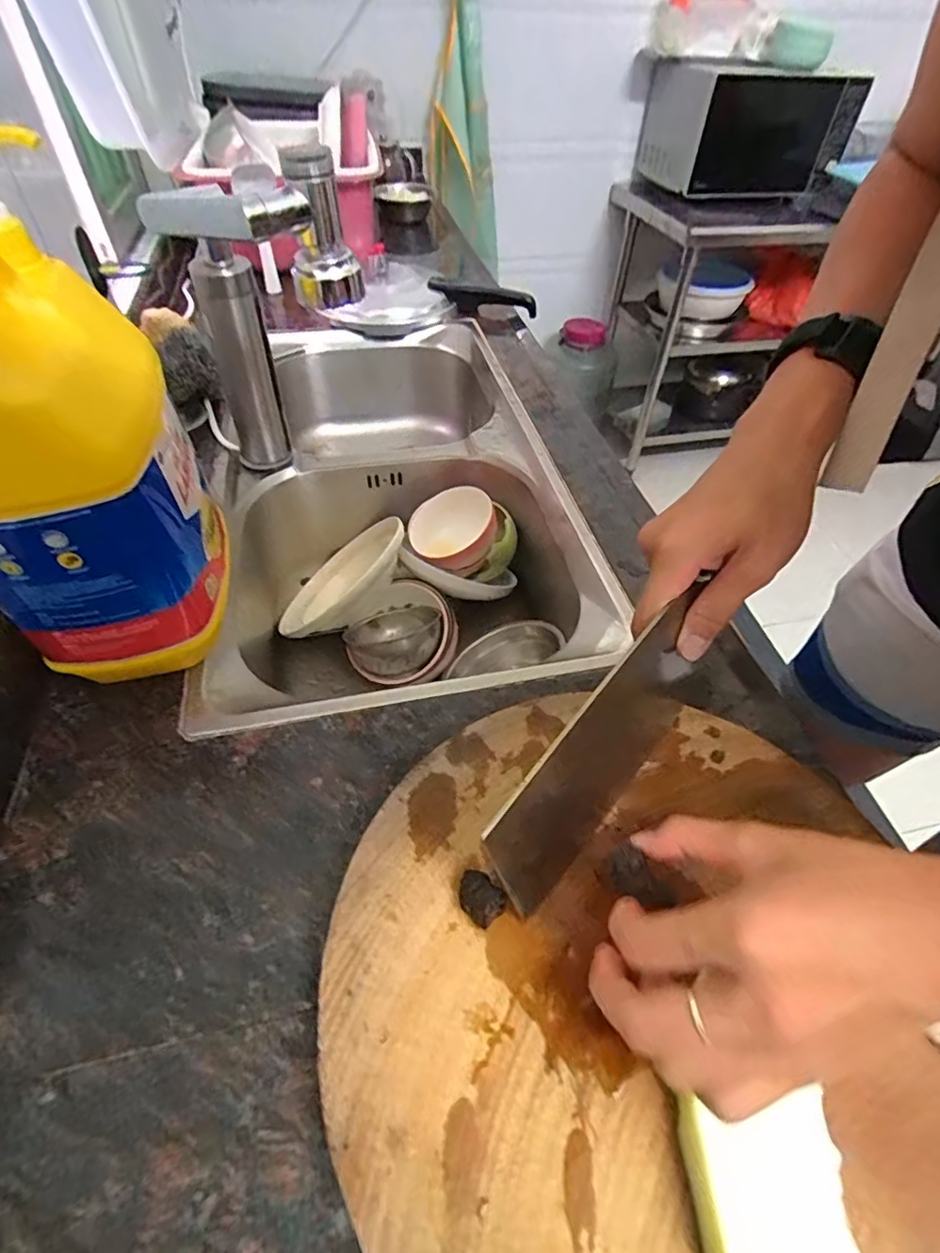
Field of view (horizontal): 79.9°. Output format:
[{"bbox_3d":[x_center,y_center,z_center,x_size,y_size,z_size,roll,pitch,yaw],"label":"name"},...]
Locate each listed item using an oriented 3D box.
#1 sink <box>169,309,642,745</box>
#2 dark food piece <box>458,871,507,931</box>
[{"bbox_3d":[-0.105,-0.147,0.754,0.385,0.196,0.731,-9,50,-9],"label":"sink"},{"bbox_3d":[0.004,0.148,0.307,0.019,0.025,0.028,-36,59,-27],"label":"dark food piece"}]

